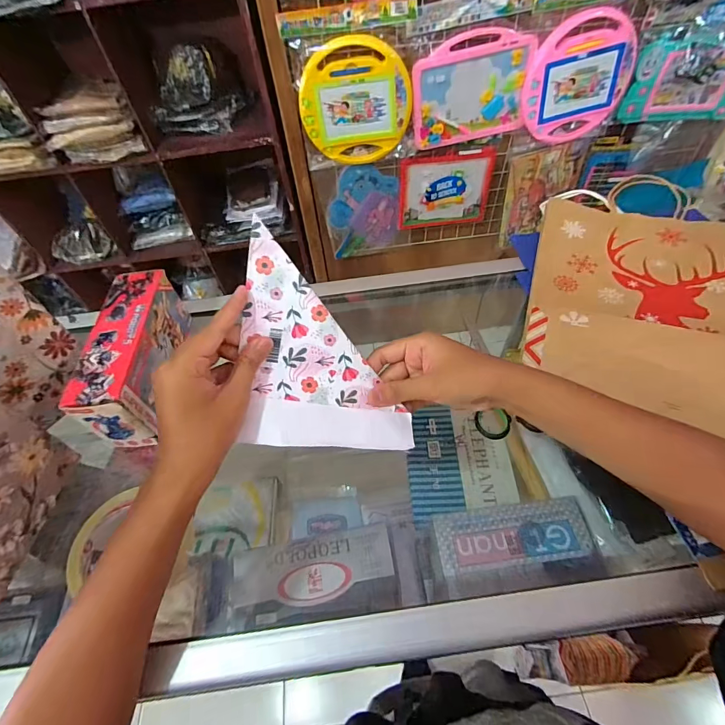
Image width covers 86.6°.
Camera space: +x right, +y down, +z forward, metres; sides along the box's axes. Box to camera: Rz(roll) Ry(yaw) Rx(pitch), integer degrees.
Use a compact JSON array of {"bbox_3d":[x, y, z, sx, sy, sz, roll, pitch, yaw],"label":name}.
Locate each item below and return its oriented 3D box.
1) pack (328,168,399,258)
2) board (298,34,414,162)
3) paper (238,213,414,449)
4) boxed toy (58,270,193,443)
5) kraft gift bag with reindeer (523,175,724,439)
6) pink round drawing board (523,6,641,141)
[{"bbox_3d":[0.003,-0.479,1.256,0.225,0.311,0.013,-5,54,1],"label":"pack"},{"bbox_3d":[-0.017,-0.656,0.988,0.272,0.270,0.024,-4,54,2],"label":"board"},{"bbox_3d":[-0.024,-0.012,0.304,0.133,0.020,0.153,4,89,-14],"label":"paper"},{"bbox_3d":[-0.221,-0.010,0.378,0.061,0.058,0.170,-7,54,0],"label":"boxed toy"},{"bbox_3d":[0.332,-0.087,0.423,0.264,0.028,0.351,20,58,18],"label":"kraft gift bag with reindeer"},{"bbox_3d":[0.547,-0.712,0.978,0.273,0.263,0.024,-5,54,1],"label":"pink round drawing board"}]

